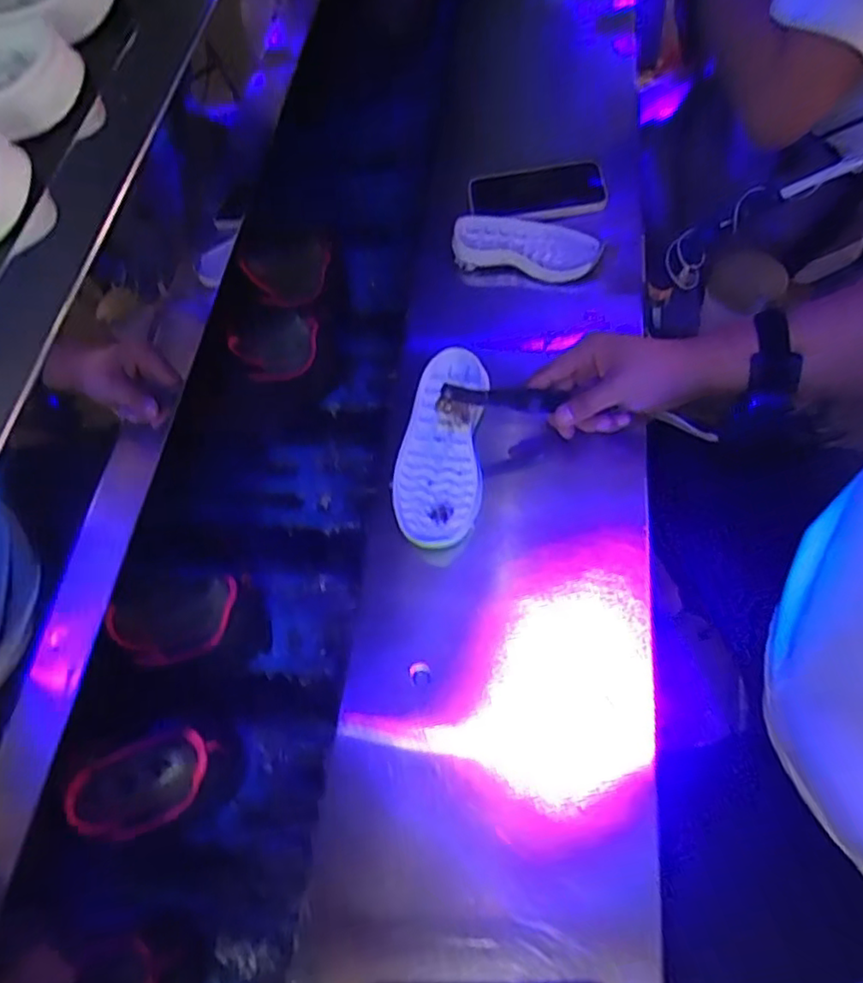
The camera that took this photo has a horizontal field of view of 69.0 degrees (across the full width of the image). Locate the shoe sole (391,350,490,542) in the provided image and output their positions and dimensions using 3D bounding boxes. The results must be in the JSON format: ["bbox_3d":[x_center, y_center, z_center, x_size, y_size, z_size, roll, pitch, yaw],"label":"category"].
[{"bbox_3d":[0.009,-0.042,0.582,0.076,0.023,0.195,5,65,4],"label":"shoe sole"}]

